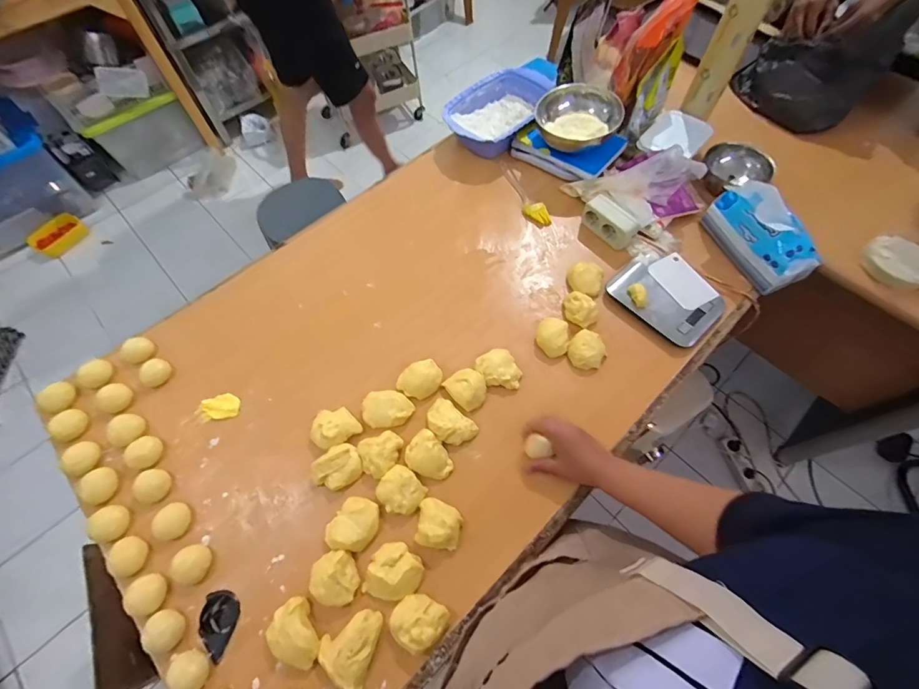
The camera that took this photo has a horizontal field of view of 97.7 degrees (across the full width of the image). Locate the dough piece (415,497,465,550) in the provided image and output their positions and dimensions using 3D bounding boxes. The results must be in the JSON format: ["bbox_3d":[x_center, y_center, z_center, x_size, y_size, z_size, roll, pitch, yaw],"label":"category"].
[{"bbox_3d":[-0.028,0.246,0.553,0.059,0.028,0.059,8,64,5],"label":"dough piece"}]

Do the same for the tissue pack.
[{"bbox_3d":[0.543,-0.199,0.719,0.080,0.098,0.196,-18,64,-8],"label":"tissue pack"}]

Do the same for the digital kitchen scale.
[{"bbox_3d":[0.362,-0.083,0.710,0.118,0.021,0.172,-41,70,-18],"label":"digital kitchen scale"}]

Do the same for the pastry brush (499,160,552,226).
[{"bbox_3d":[0.127,-0.330,0.860,0.042,0.028,0.210,-22,65,-10],"label":"pastry brush"}]

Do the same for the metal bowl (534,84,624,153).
[{"bbox_3d":[0.246,-0.464,0.833,0.173,0.064,0.143,5,63,3],"label":"metal bowl"}]

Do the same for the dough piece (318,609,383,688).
[{"bbox_3d":[-0.138,0.372,0.495,0.064,0.026,0.081,14,64,8],"label":"dough piece"}]

